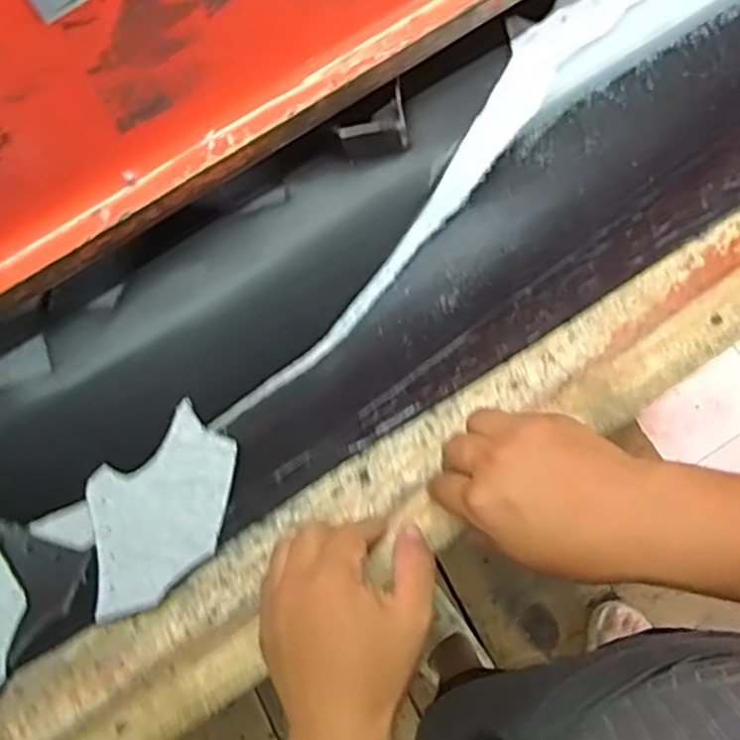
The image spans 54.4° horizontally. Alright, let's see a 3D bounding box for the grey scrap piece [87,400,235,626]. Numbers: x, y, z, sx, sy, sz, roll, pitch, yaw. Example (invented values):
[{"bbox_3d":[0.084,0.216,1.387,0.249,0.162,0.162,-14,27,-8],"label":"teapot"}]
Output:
[{"bbox_3d":[-0.142,0.095,0.489,0.123,0.012,0.097,-38,66,-9],"label":"grey scrap piece"}]

